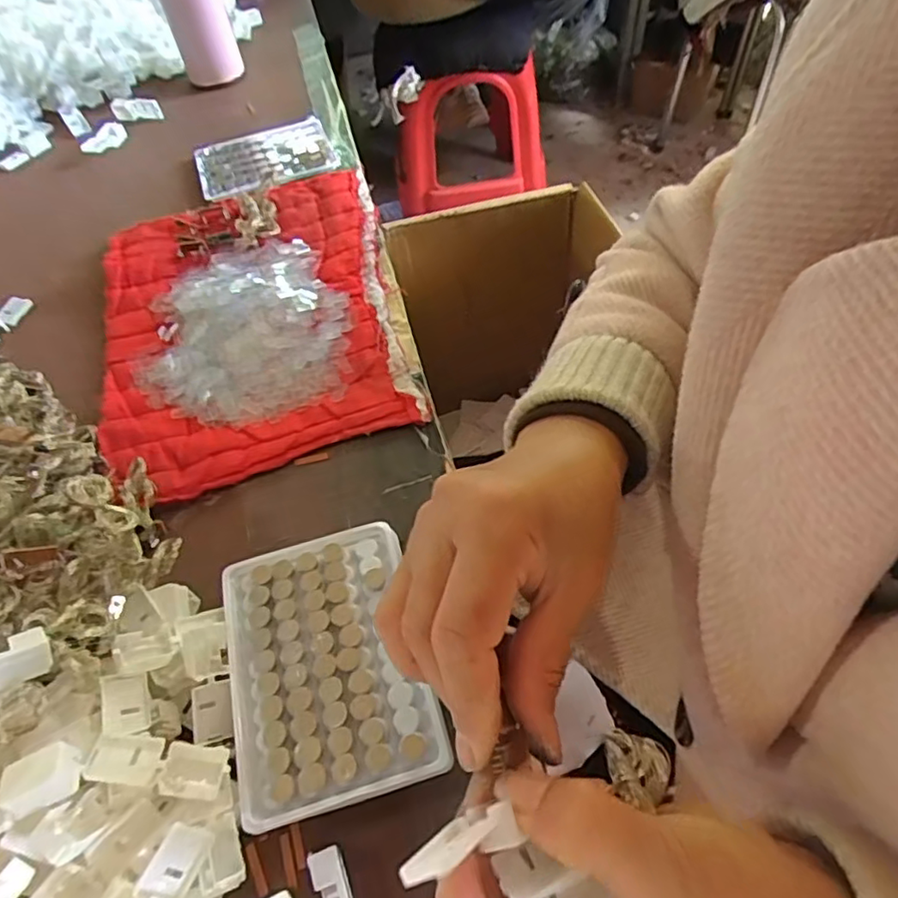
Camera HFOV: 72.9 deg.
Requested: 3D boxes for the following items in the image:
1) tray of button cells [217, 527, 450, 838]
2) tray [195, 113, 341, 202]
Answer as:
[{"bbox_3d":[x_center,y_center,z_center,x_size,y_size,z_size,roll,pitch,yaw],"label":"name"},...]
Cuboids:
[{"bbox_3d":[-0.061,0.109,0.310,0.094,0.026,0.129,-16,56,-6],"label":"tray of button cells"},{"bbox_3d":[-0.183,-0.289,0.603,0.131,0.010,0.100,-19,56,-8],"label":"tray"}]

